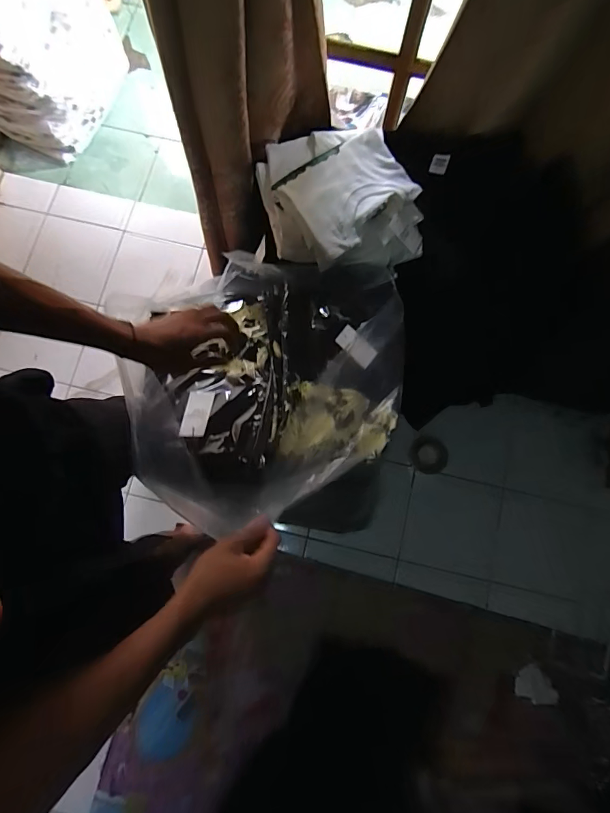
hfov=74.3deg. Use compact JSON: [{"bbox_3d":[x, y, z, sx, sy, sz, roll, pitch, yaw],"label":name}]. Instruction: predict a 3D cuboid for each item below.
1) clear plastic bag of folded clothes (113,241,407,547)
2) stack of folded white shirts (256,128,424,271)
[{"bbox_3d":[-0.057,-0.045,0.699,0.458,0.157,0.455,4,79,2],"label":"clear plastic bag of folded clothes"},{"bbox_3d":[0.069,-0.415,0.780,0.296,0.106,0.282,-14,81,-3],"label":"stack of folded white shirts"}]

